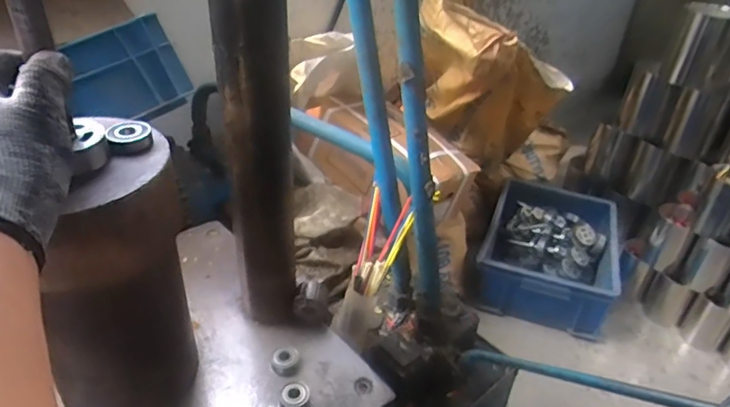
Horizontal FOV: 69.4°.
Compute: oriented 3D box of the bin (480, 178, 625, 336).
[{"bbox_3d":[0.482,0.132,1.373,0.319,0.168,0.417,16,36,19],"label":"bin"}]

